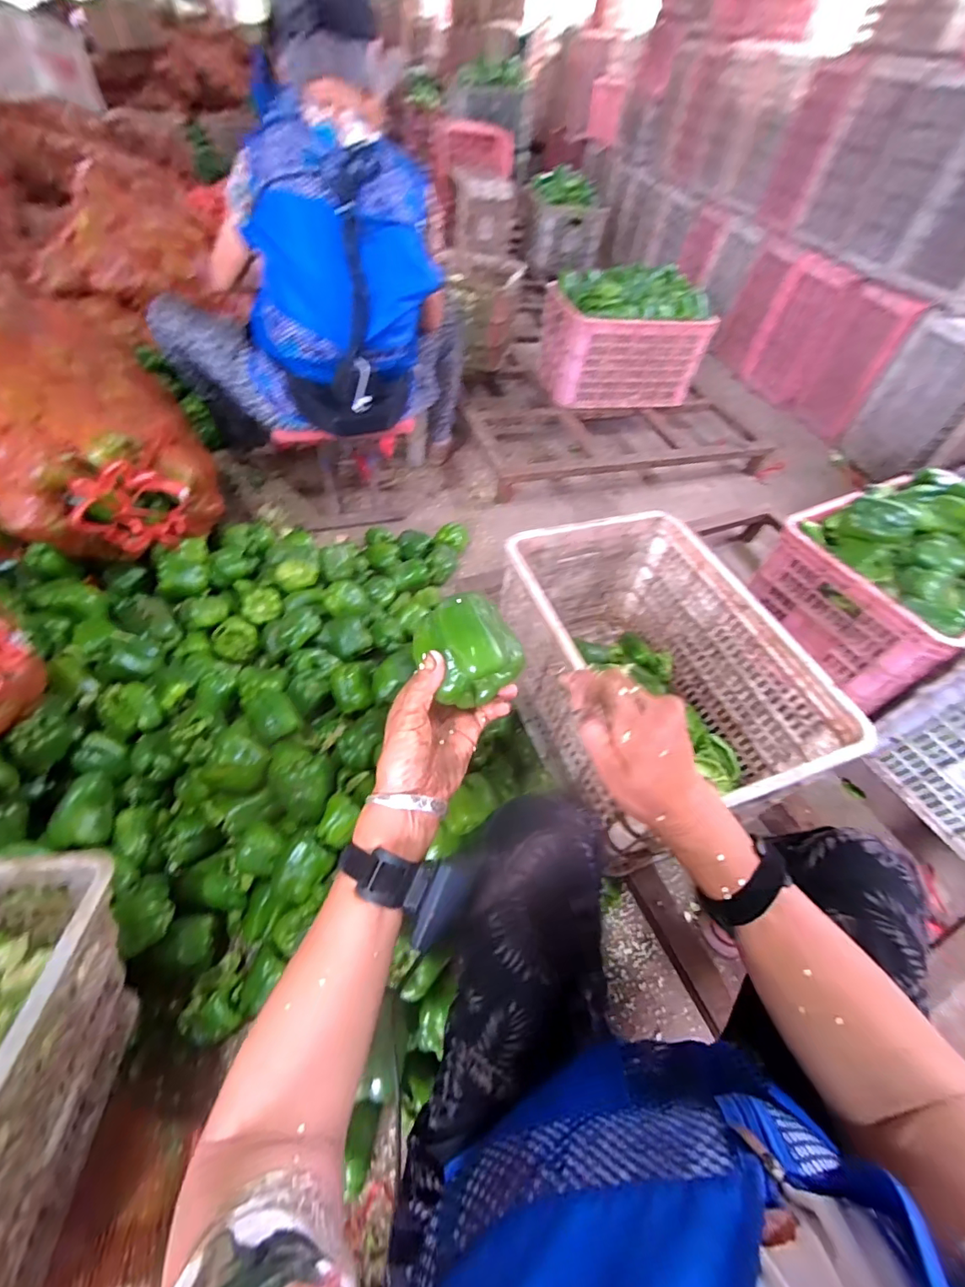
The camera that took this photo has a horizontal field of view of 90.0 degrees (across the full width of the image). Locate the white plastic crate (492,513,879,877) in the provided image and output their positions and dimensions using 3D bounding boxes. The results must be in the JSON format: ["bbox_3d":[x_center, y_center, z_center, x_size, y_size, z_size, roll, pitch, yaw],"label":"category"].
[{"bbox_3d":[0.263,0.047,0.809,0.343,0.249,0.502,-13,54,-15],"label":"white plastic crate"}]

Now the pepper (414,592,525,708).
[{"bbox_3d":[-0.015,0.006,0.414,0.080,0.067,0.077,2,52,-3],"label":"pepper"}]

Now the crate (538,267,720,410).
[{"bbox_3d":[0.417,-0.919,1.444,0.428,0.317,0.243,0,52,-5],"label":"crate"}]

